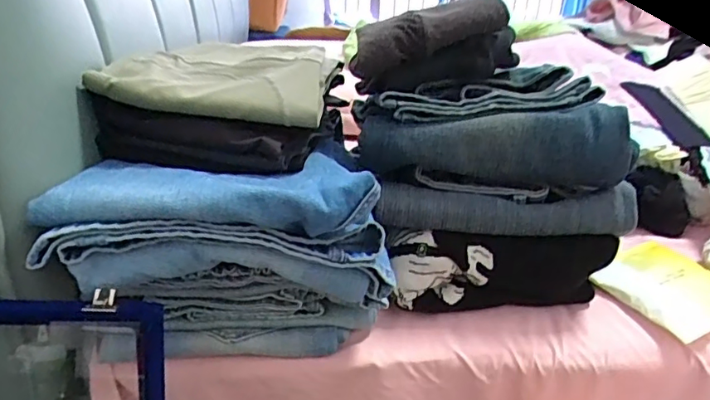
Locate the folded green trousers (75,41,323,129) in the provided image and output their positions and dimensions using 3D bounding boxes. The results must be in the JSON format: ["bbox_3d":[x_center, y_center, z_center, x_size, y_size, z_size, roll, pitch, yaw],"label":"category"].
[{"bbox_3d":[-0.129,-0.128,0.571,0.212,0.038,0.224,0,23,-1],"label":"folded green trousers"}]

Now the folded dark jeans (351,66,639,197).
[{"bbox_3d":[0.134,-0.067,0.555,0.267,0.097,0.082,2,23,2],"label":"folded dark jeans"}]

